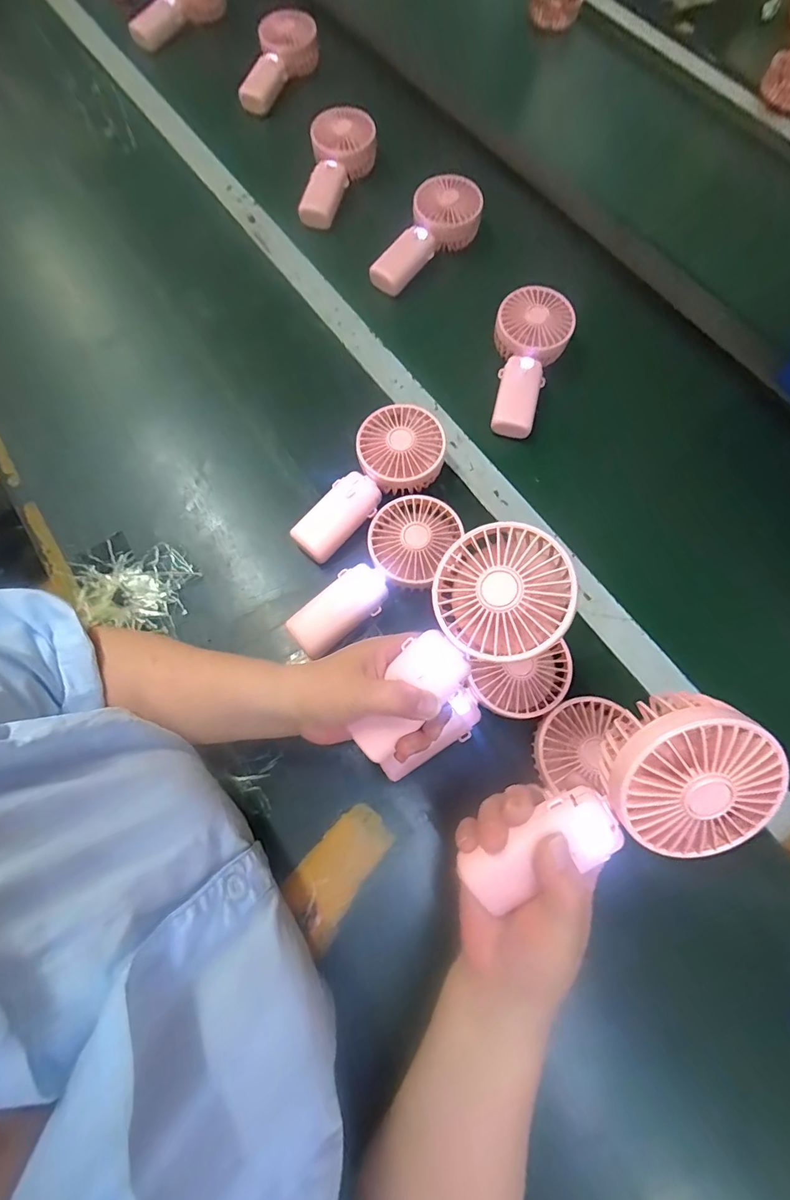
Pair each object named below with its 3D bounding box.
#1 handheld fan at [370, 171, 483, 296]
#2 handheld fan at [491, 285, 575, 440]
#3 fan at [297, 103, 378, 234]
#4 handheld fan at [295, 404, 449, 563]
[{"bbox_3d":[0.034,-0.469,0.582,0.079,0.055,0.178,44,90,12],"label":"handheld fan"},{"bbox_3d":[0.154,-0.279,0.518,0.087,0.046,0.164,12,71,0],"label":"handheld fan"},{"bbox_3d":[-0.087,-0.589,0.617,0.079,0.049,0.177,24,89,7],"label":"fan"},{"bbox_3d":[-0.022,-0.112,0.448,0.078,0.049,0.179,36,73,8],"label":"handheld fan"}]

